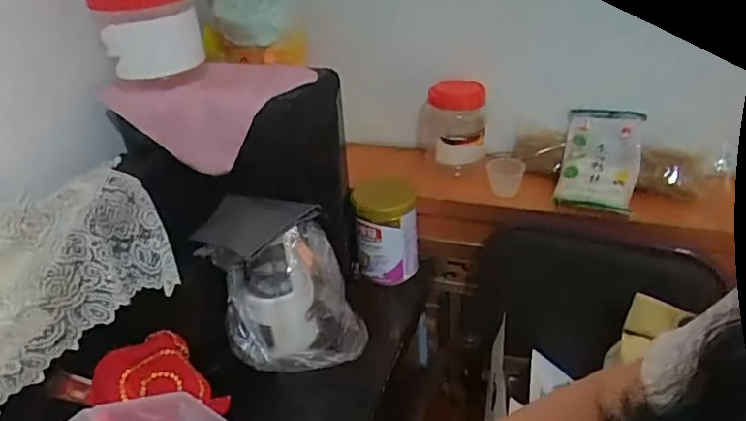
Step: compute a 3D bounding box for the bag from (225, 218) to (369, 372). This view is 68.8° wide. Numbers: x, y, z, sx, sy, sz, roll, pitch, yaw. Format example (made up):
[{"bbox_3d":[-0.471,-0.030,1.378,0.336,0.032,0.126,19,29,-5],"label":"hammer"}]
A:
[{"bbox_3d":[-0.144,0.153,0.937,0.230,0.246,0.108,-6,32,-3],"label":"bag"}]

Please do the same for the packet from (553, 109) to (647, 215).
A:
[{"bbox_3d":[0.482,-0.122,1.151,0.149,0.052,0.274,10,55,20],"label":"packet"}]

